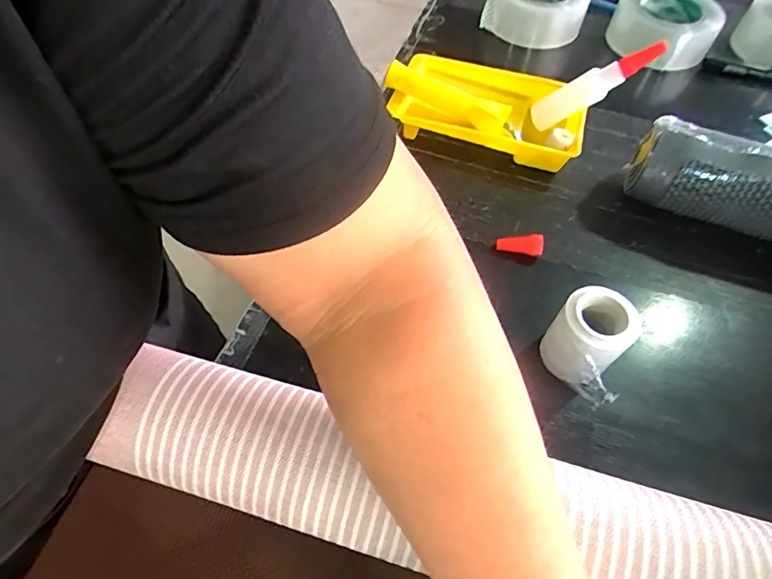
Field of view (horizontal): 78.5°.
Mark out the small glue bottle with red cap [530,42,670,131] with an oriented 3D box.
[{"bbox_3d":[0.210,-0.207,0.480,0.030,0.142,0.032,41,59,-21],"label":"small glue bottle with red cap"}]

